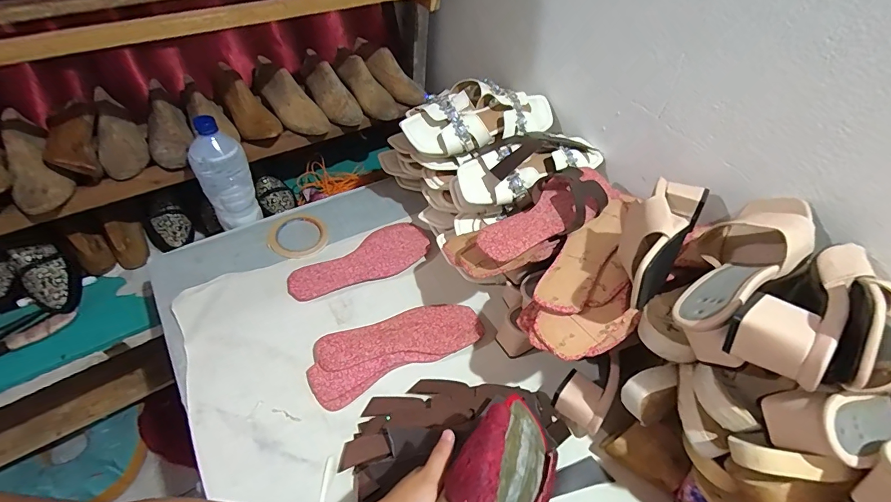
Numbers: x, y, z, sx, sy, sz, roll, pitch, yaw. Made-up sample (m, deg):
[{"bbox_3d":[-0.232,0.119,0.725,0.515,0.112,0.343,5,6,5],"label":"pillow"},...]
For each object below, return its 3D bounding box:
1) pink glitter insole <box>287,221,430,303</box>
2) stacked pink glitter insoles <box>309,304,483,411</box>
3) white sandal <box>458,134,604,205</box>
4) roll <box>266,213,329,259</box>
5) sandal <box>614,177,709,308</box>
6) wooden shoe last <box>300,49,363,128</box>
[{"bbox_3d":[-0.134,0.019,0.697,0.243,0.014,0.095,-32,64,-29],"label":"pink glitter insole"},{"bbox_3d":[-0.072,0.136,0.608,0.248,0.016,0.094,-20,54,-21],"label":"stacked pink glitter insoles"},{"bbox_3d":[0.136,-0.135,0.644,0.244,0.050,0.104,-22,55,-23],"label":"white sandal"},{"bbox_3d":[-0.261,-0.030,0.732,0.099,0.012,0.108,3,49,-3],"label":"roll"},{"bbox_3d":[0.245,-0.016,0.484,0.066,0.095,0.234,33,39,21],"label":"sandal"},{"bbox_3d":[-0.256,-0.363,0.907,0.074,0.094,0.246,-19,54,-20],"label":"wooden shoe last"}]

